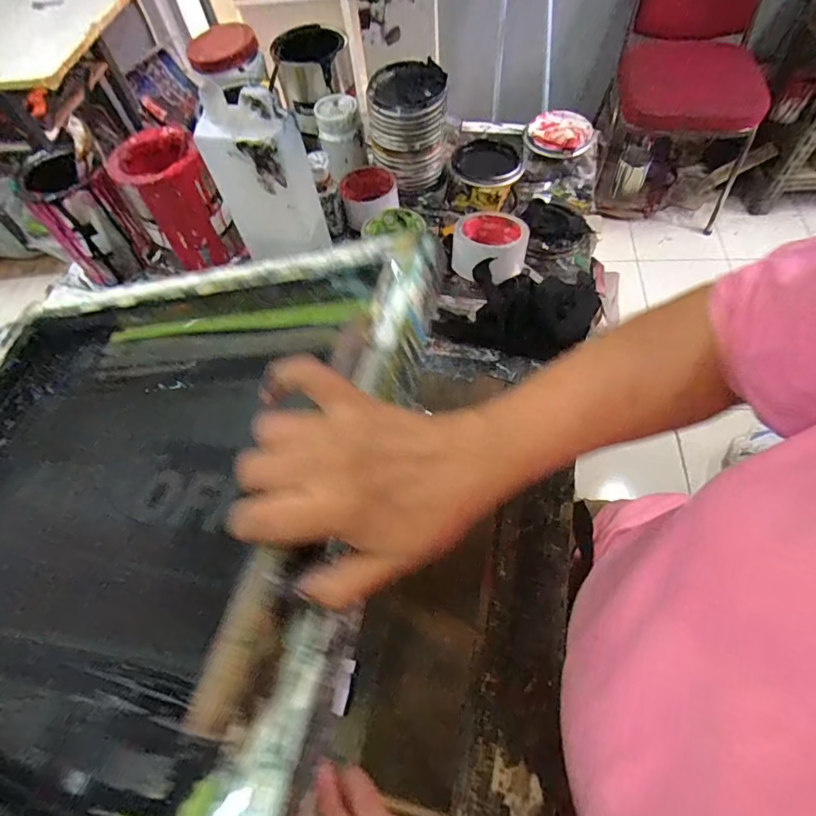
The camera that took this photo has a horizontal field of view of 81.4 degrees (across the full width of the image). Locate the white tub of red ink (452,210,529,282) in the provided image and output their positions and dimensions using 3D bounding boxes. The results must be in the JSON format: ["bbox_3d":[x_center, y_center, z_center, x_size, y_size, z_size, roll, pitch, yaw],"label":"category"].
[{"bbox_3d":[0.106,-0.212,0.617,0.091,0.060,0.087,-2,61,4],"label":"white tub of red ink"}]

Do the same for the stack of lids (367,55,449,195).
[{"bbox_3d":[0.001,-0.384,0.650,0.106,0.129,0.097,2,61,6],"label":"stack of lids"}]

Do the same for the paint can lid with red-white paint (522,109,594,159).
[{"bbox_3d":[0.241,-0.439,0.756,0.101,0.022,0.097,-2,61,4],"label":"paint can lid with red-white paint"}]

